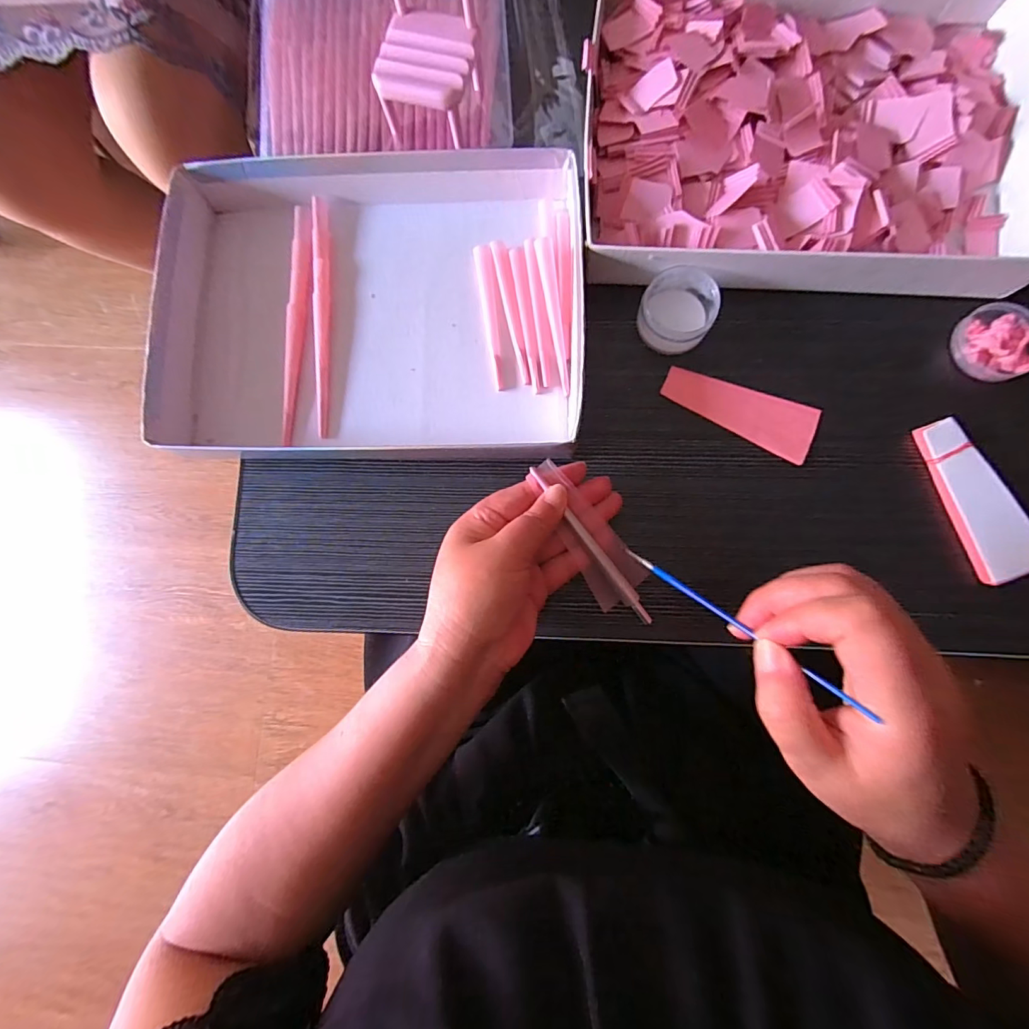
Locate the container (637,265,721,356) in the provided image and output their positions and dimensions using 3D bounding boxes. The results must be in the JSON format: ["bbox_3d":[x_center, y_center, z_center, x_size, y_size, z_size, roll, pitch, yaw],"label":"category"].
[{"bbox_3d":[0.114,-0.142,0.330,0.050,0.027,0.054,0,85,3],"label":"container"}]

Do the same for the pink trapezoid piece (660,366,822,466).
[{"bbox_3d":[0.159,-0.072,0.333,0.107,0.005,0.039,20,86,5],"label":"pink trapezoid piece"}]

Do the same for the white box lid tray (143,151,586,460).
[{"bbox_3d":[-0.102,-0.160,0.341,0.299,0.035,0.236,1,85,3],"label":"white box lid tray"}]

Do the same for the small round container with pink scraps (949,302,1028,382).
[{"bbox_3d":[0.331,-0.118,0.314,0.048,0.022,0.049,0,85,3],"label":"small round container with pink scraps"}]

